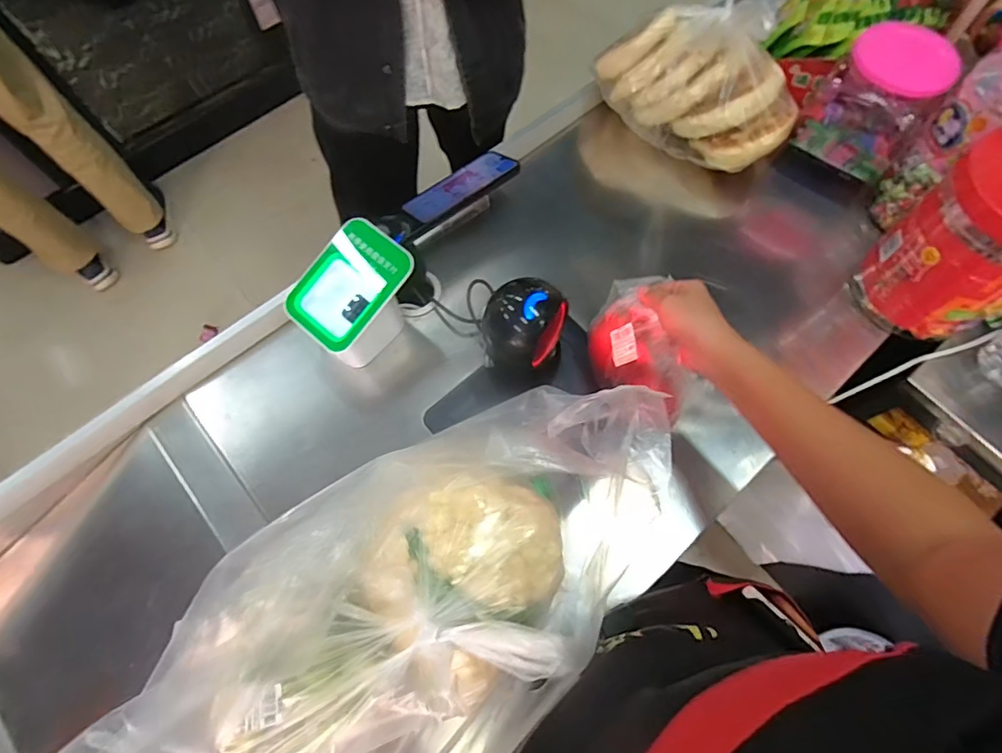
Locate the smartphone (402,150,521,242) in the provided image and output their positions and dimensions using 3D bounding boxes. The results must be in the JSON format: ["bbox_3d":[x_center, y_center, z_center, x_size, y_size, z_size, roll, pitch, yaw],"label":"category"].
[{"bbox_3d":[-0.062,-0.241,0.671,0.179,0.013,0.075,-36,53,-13],"label":"smartphone"}]

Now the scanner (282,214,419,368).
[{"bbox_3d":[-0.174,-0.091,0.623,0.108,0.118,0.137,33,72,12],"label":"scanner"}]

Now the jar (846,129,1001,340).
[{"bbox_3d":[0.526,-0.146,0.576,0.132,0.202,0.137,0,69,0],"label":"jar"}]

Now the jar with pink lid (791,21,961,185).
[{"bbox_3d":[0.476,-0.353,0.655,0.127,0.125,0.105,34,72,12],"label":"jar with pink lid"}]

